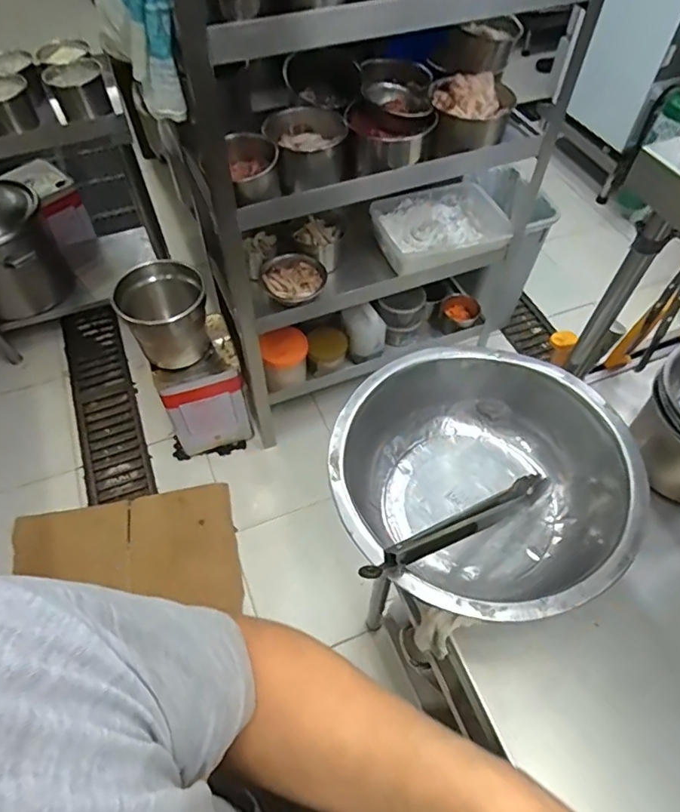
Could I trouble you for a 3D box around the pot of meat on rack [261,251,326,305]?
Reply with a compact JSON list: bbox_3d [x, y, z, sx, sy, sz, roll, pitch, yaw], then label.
[{"bbox_3d":[-0.120,-0.322,1.378,0.156,0.076,0.157,-22,58,-15],"label":"pot of meat on rack"}]

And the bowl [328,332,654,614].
[{"bbox_3d":[0.162,0.098,0.662,0.327,0.158,0.334,0,55,0],"label":"bowl"}]

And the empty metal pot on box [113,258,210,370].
[{"bbox_3d":[-0.464,-0.237,1.434,0.214,0.221,0.217,0,55,0],"label":"empty metal pot on box"}]

